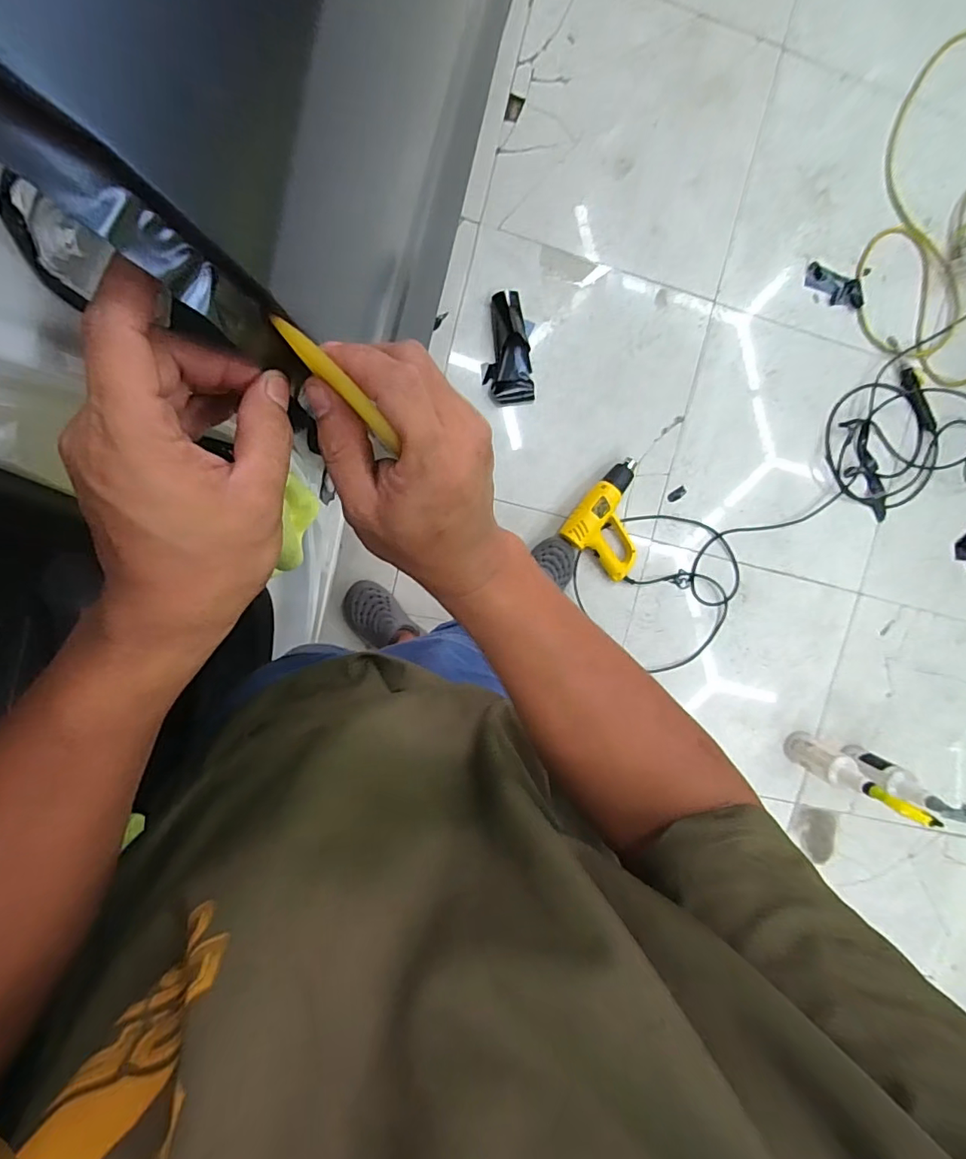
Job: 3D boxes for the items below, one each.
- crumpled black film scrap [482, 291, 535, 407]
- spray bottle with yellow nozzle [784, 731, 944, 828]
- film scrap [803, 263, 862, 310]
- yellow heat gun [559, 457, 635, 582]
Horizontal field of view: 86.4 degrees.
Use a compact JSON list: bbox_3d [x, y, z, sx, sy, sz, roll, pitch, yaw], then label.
[{"bbox_3d":[0.062,-0.552,1.221,0.119,0.033,0.258,-1,96,-6],"label":"crumpled black film scrap"},{"bbox_3d":[0.908,0.483,1.259,0.130,0.336,0.086,29,92,-8],"label":"spray bottle with yellow nozzle"},{"bbox_3d":[0.913,-0.753,1.331,0.177,0.016,0.088,13,95,-7],"label":"film scrap"},{"bbox_3d":[0.334,-0.150,1.262,0.205,0.076,0.251,35,91,-9],"label":"yellow heat gun"}]

